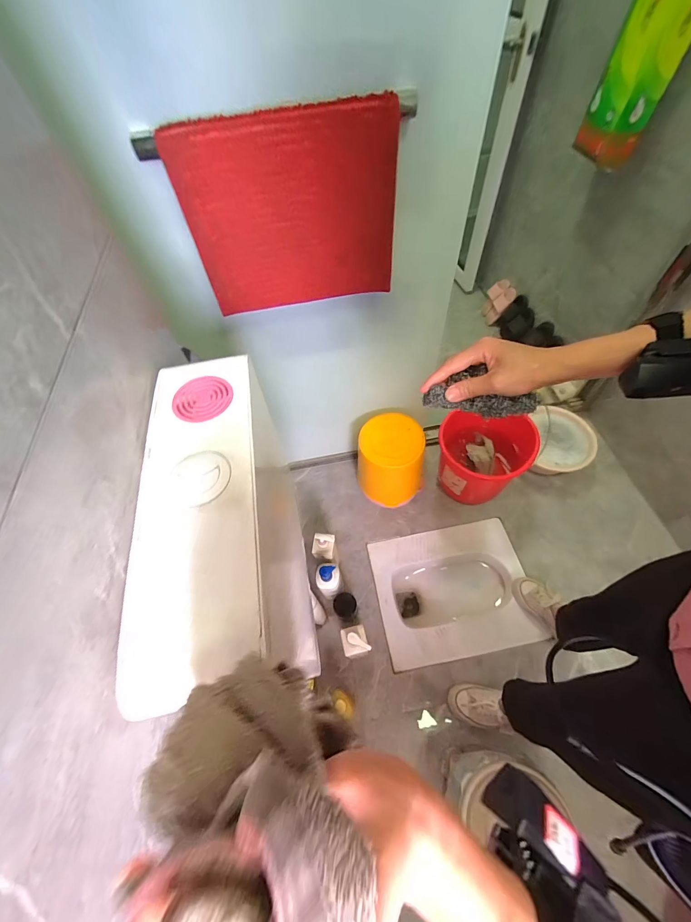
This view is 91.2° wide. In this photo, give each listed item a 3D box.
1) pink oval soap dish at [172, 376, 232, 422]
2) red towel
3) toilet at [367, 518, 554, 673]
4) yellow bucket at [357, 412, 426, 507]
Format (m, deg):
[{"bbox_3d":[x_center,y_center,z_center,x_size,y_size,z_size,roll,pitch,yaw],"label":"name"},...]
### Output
[{"bbox_3d":[-0.161,-0.071,0.383,0.062,0.004,0.065,21,63,14],"label":"pink oval soap dish"},{"bbox_3d":[-0.090,-0.464,0.661,0.404,0.307,0.057,-16,59,-5],"label":"red towel"},{"bbox_3d":[0.380,0.485,1.262,0.521,0.181,0.422,-11,58,-2],"label":"toilet"},{"bbox_3d":[0.168,0.016,1.274,0.225,0.327,0.218,-1,60,2],"label":"yellow bucket"}]

